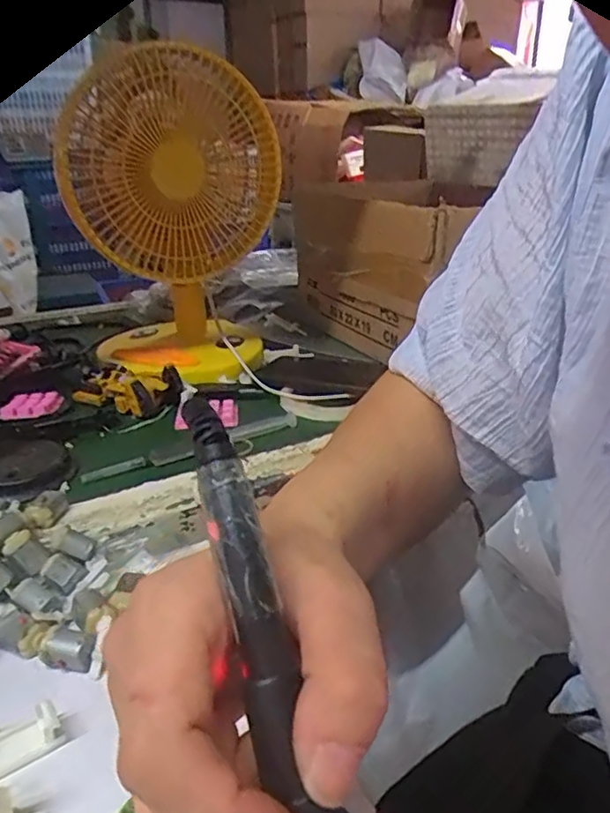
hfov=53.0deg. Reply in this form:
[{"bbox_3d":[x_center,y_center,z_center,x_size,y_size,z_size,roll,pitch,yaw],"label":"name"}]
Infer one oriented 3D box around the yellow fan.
[{"bbox_3d":[-0.146,-0.197,0.654,0.207,0.305,0.174,-10,27,-21],"label":"yellow fan"}]

